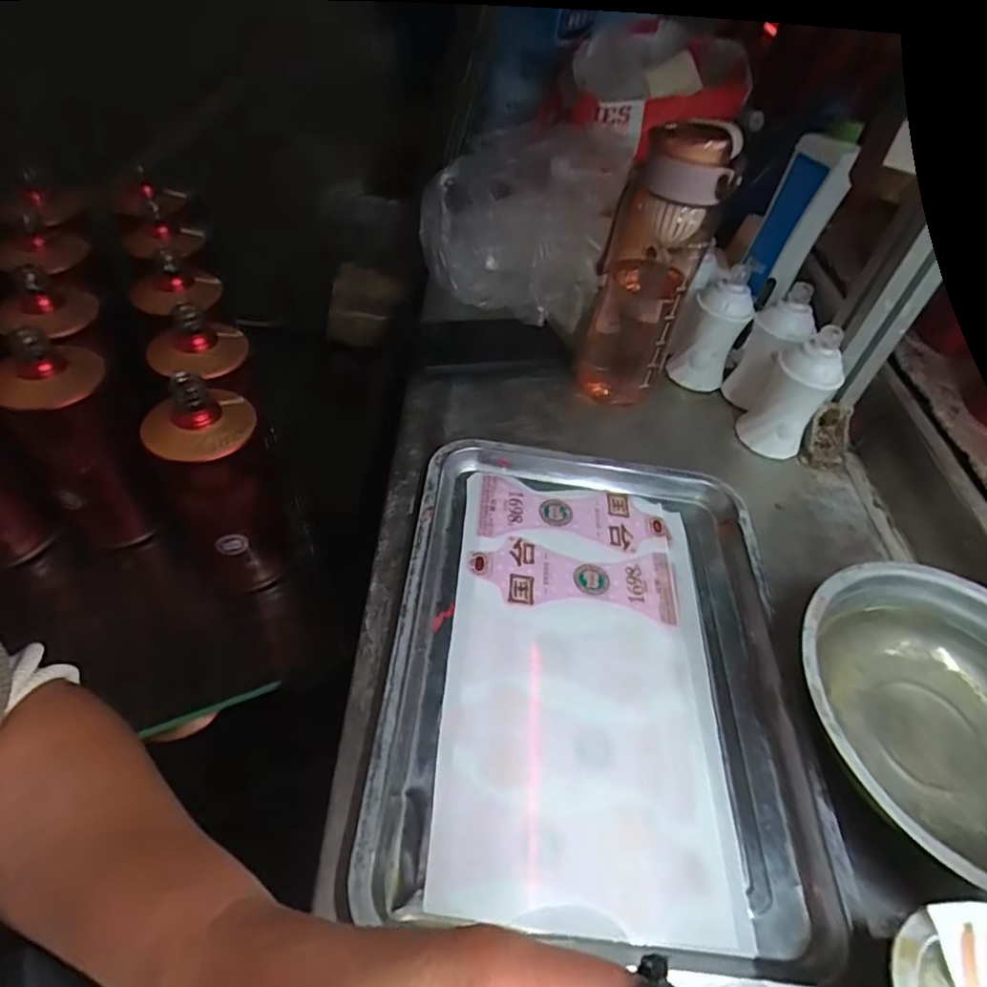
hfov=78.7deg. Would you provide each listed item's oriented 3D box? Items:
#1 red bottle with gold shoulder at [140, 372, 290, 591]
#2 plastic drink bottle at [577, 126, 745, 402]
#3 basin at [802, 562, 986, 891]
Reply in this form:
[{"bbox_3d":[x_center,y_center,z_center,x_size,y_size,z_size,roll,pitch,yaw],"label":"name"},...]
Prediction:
[{"bbox_3d":[-0.225,-0.003,0.507,0.079,0.187,0.086,-20,54,-21],"label":"red bottle with gold shoulder"},{"bbox_3d":[0.135,-0.192,0.527,0.079,0.231,0.079,14,49,8],"label":"plastic drink bottle"},{"bbox_3d":[0.284,0.138,0.368,0.198,0.050,0.186,3,49,-3],"label":"basin"}]

